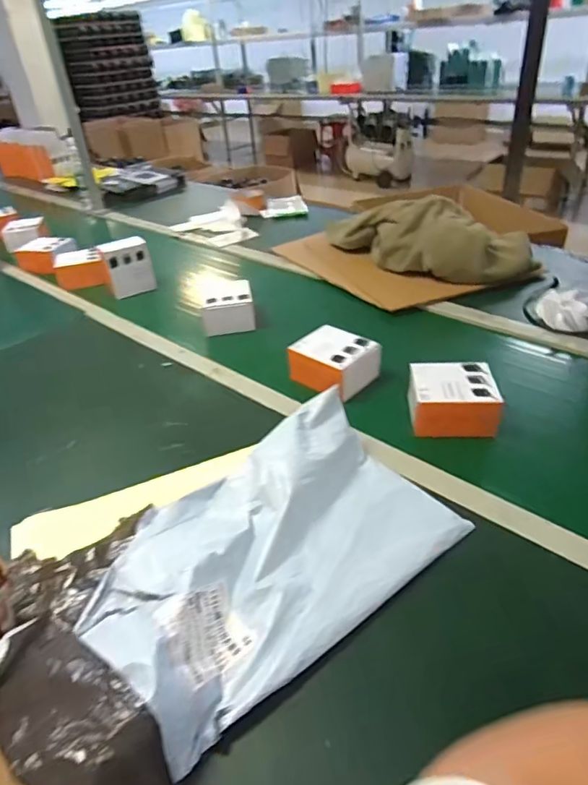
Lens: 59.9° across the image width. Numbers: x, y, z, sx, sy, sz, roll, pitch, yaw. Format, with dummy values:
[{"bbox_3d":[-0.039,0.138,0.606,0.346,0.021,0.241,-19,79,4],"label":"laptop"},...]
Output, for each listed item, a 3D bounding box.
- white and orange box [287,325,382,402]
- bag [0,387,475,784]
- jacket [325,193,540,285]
[{"bbox_3d":[0.062,-0.053,0.838,0.104,0.069,0.124,-32,43,-33],"label":"white and orange box"},{"bbox_3d":[-0.061,0.163,0.524,0.462,0.076,0.273,-26,40,-27],"label":"bag"},{"bbox_3d":[0.278,-0.351,1.143,0.493,0.124,0.180,15,39,25],"label":"jacket"}]

